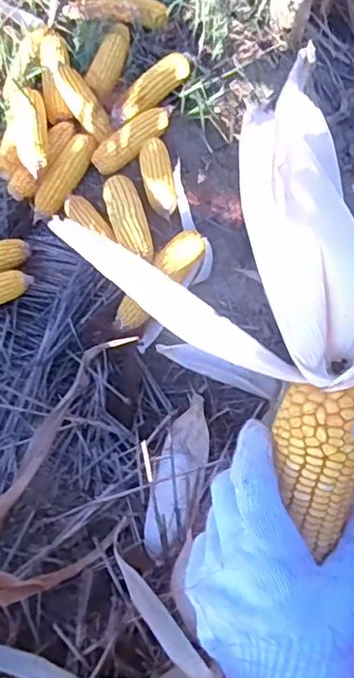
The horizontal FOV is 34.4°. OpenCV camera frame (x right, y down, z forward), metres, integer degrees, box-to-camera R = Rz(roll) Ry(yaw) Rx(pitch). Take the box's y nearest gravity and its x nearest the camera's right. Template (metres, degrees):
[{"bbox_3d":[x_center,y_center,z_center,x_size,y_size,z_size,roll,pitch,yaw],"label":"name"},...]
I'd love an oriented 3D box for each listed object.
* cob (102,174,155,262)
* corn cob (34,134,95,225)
[{"bbox_3d":[-0.076,-0.194,0.905,0.061,0.048,0.194,-15,63,-9],"label":"cob"},{"bbox_3d":[-0.194,-0.278,0.988,0.050,0.055,0.178,22,64,11],"label":"corn cob"}]

